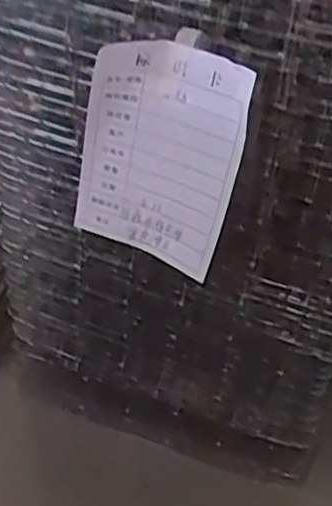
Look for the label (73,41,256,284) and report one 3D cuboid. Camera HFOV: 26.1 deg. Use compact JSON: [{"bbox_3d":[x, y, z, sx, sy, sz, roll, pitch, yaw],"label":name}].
[{"bbox_3d":[-0.005,-0.061,0.461,0.102,0.143,0.015,21,33,13],"label":"label"}]

